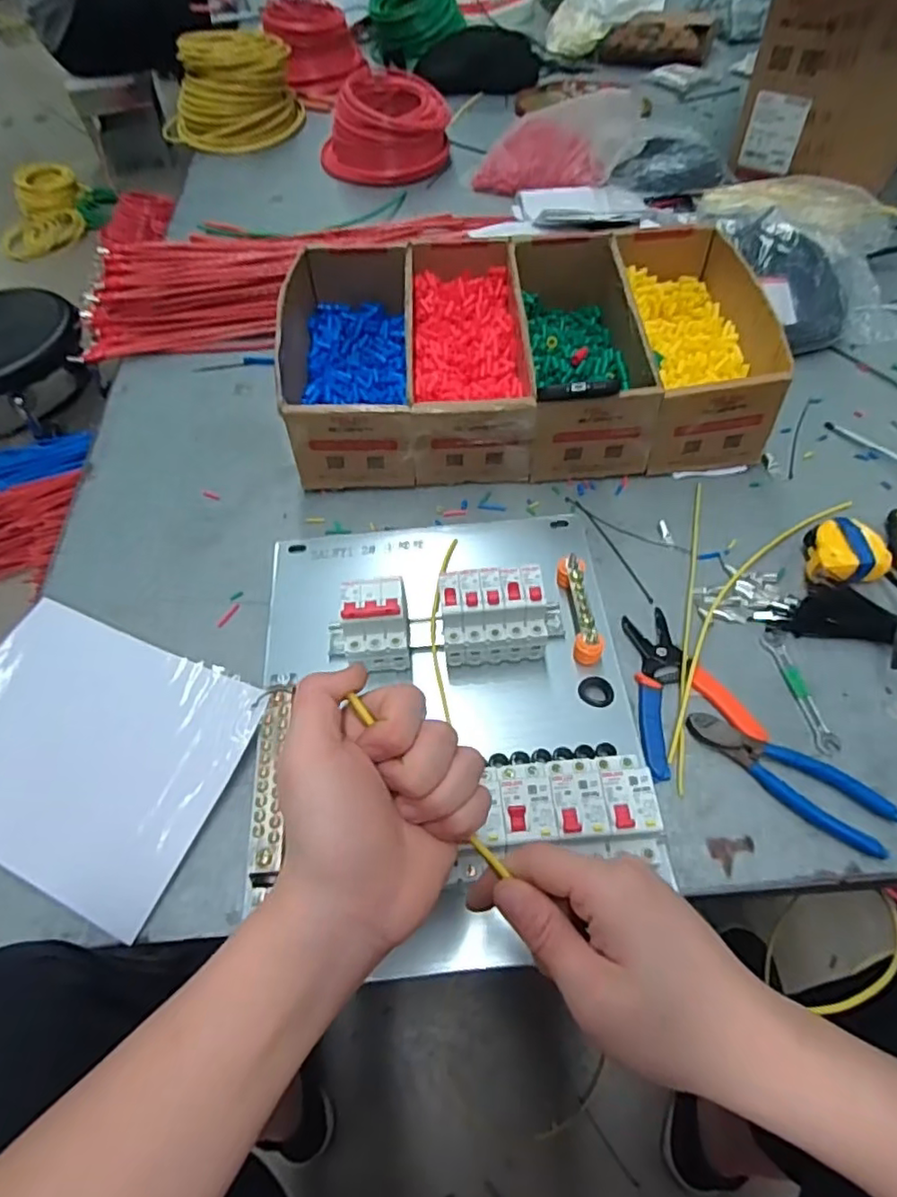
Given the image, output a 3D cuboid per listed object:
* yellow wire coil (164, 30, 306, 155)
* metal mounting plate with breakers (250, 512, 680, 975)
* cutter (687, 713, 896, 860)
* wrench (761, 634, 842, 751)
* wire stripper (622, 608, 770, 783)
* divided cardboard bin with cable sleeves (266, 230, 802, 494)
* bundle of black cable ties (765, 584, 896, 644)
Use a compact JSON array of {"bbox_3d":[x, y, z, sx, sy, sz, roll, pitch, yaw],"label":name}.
[{"bbox_3d":[-0.422,-0.994,1.223,0.199,0.126,0.218,13,59,11],"label":"yellow wire coil"},{"bbox_3d":[-0.001,0.055,0.535,0.315,0.081,0.362,-5,56,-3],"label":"metal mounting plate with breakers"},{"bbox_3d":[0.273,0.143,0.505,0.160,0.014,0.048,33,65,21],"label":"cutter"},{"bbox_3d":[0.309,0.079,0.549,0.022,0.007,0.113,-8,58,-2],"label":"wrench"},{"bbox_3d":[0.193,0.075,0.553,0.110,0.011,0.144,-20,59,-9],"label":"wire stripper"},{"bbox_3d":[0.082,-0.295,0.733,0.532,0.111,0.342,-1,58,2],"label":"divided cardboard bin with cable sleeves"},{"bbox_3d":[0.404,0.034,0.567,0.193,0.028,0.053,19,61,14],"label":"bundle of black cable ties"}]

